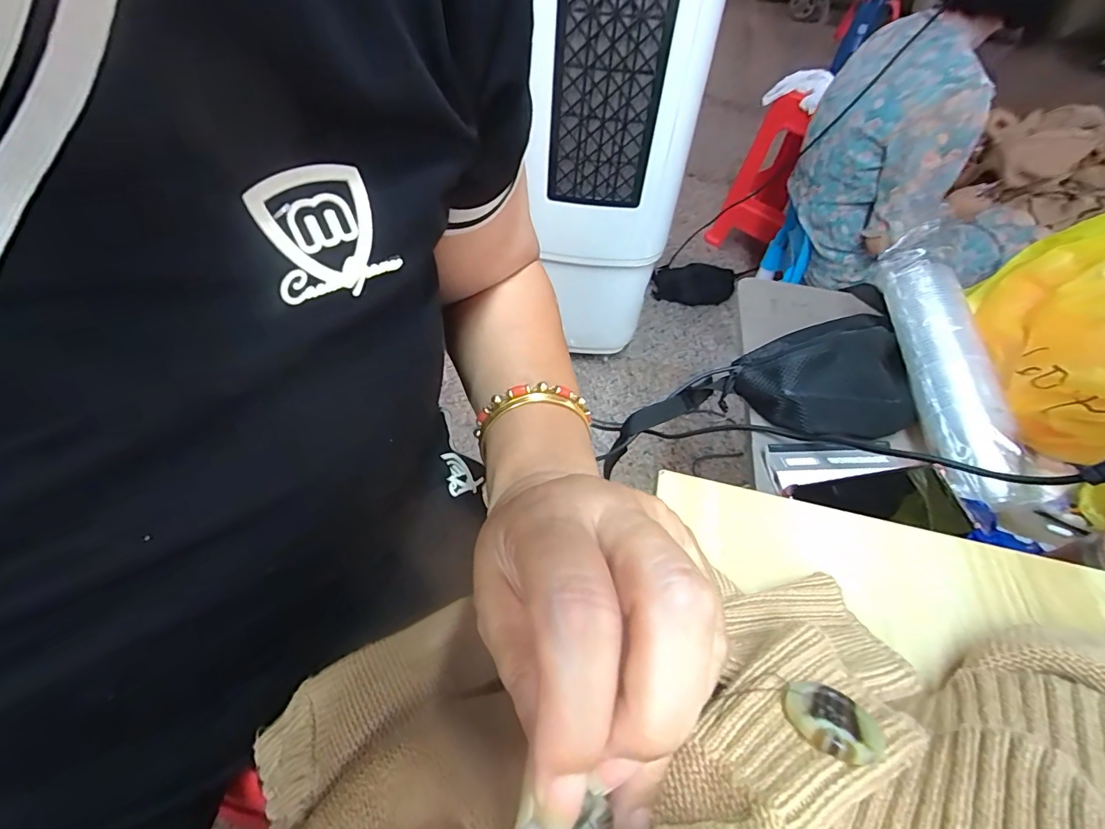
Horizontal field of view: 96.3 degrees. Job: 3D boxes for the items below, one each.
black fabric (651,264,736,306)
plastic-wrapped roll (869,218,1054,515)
[{"bbox_3d":[0.447,-0.414,1.570,0.251,0.075,0.120,8,50,2],"label":"black fabric"},{"bbox_3d":[0.416,-0.067,0.530,0.062,0.055,0.338,4,64,-1],"label":"plastic-wrapped roll"}]

